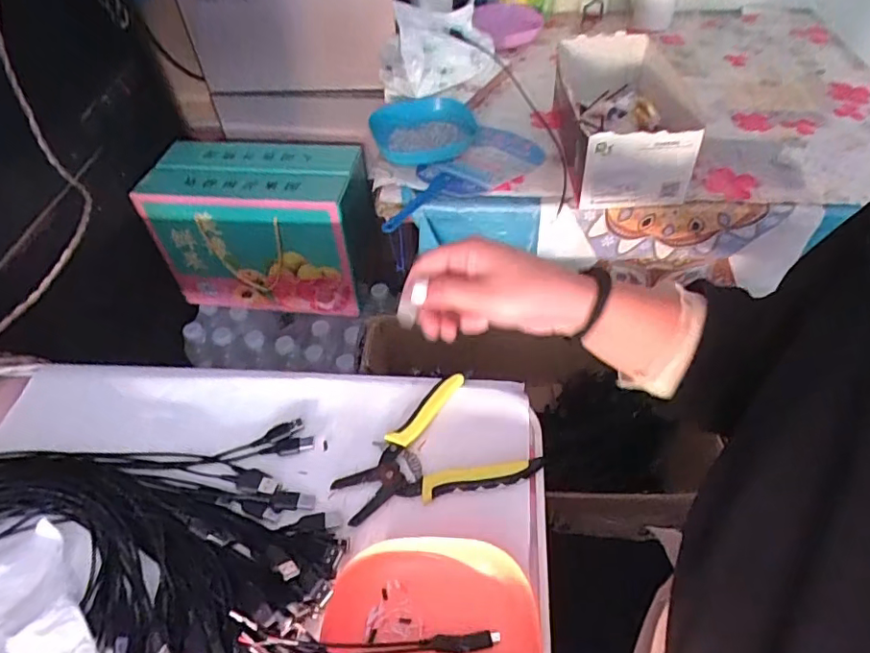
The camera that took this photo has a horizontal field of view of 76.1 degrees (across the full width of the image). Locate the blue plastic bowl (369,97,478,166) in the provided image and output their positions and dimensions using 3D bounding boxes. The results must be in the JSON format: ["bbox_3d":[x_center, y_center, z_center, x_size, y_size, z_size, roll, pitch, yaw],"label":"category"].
[{"bbox_3d":[-0.014,-0.262,0.751,0.139,0.050,0.126,-6,49,-3],"label":"blue plastic bowl"}]

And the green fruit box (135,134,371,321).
[{"bbox_3d":[-0.285,-0.170,0.962,0.326,0.233,0.170,6,49,8],"label":"green fruit box"}]

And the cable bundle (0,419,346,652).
[{"bbox_3d":[-0.293,0.179,0.404,0.438,0.030,0.226,-5,49,-1],"label":"cable bundle"}]

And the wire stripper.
[{"bbox_3d":[-0.006,0.113,0.462,0.146,0.014,0.116,-29,53,-21],"label":"wire stripper"}]

